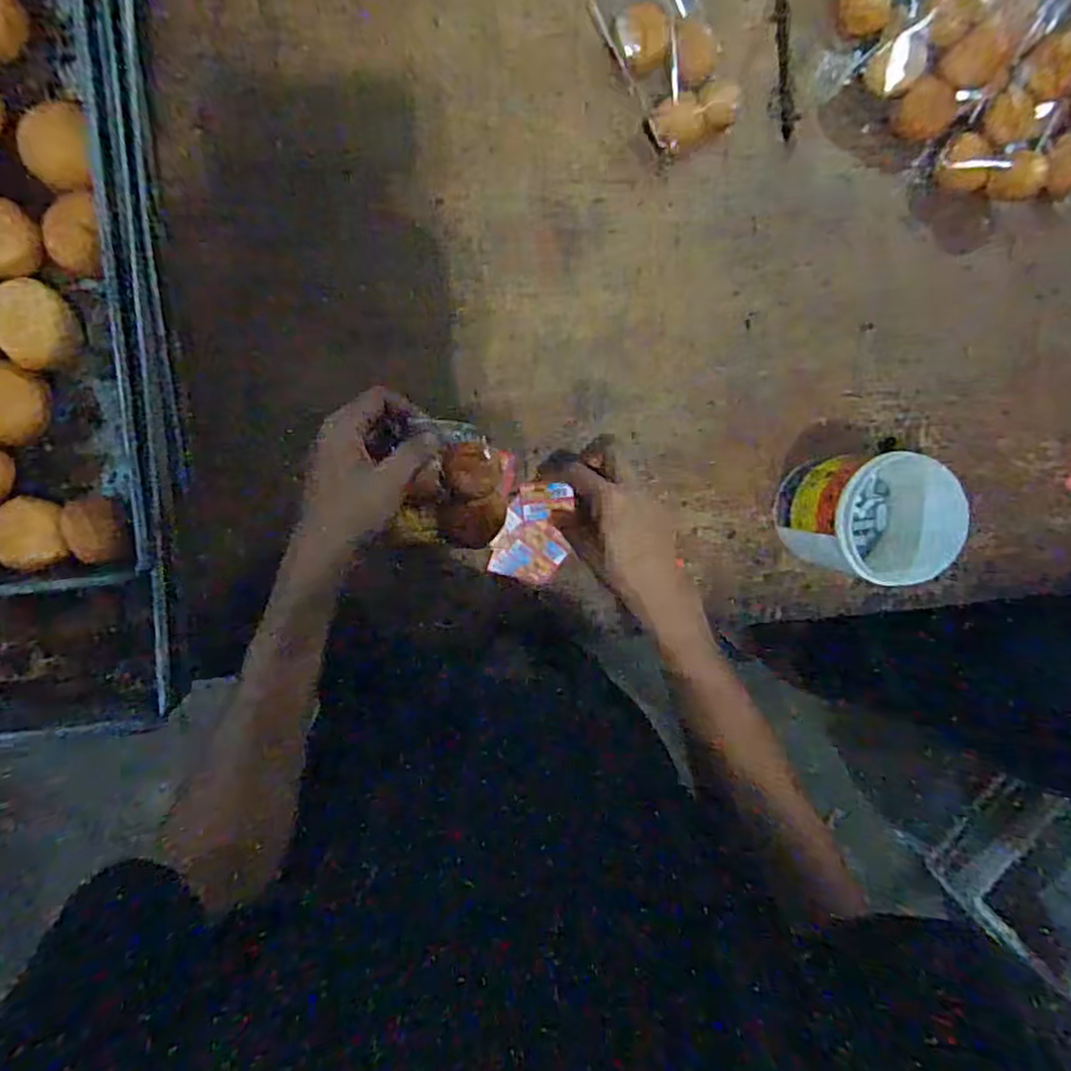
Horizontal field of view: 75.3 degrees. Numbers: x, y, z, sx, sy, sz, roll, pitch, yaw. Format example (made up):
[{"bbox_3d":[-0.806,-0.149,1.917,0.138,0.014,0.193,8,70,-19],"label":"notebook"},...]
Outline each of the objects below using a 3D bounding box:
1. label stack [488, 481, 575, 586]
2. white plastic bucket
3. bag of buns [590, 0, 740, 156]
[{"bbox_3d":[0.001,-0.003,0.643,0.068,0.007,0.093,16,93,-8],"label":"label stack"},{"bbox_3d":[0.292,-0.020,0.626,0.101,0.136,0.095,-1,95,-10],"label":"white plastic bucket"},{"bbox_3d":[0.116,-0.433,0.615,0.092,0.038,0.165,-32,99,-6],"label":"bag of buns"}]

